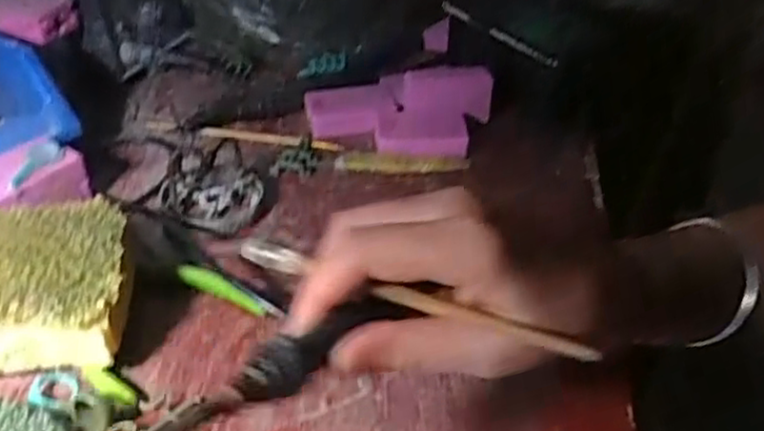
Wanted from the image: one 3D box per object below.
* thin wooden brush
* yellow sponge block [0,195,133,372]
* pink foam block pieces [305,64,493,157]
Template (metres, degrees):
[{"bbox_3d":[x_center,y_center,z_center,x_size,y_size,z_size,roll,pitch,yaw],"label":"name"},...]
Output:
[{"bbox_3d":[0.010,0.033,0.278,0.145,0.014,0.005,17,39,11],"label":"thin wooden brush"},{"bbox_3d":[-0.201,0.036,0.378,0.133,0.043,0.093,-4,38,-9],"label":"yellow sponge block"},{"bbox_3d":[0.014,-0.091,0.565,0.143,0.046,0.111,-2,37,-6],"label":"pink foam block pieces"}]

